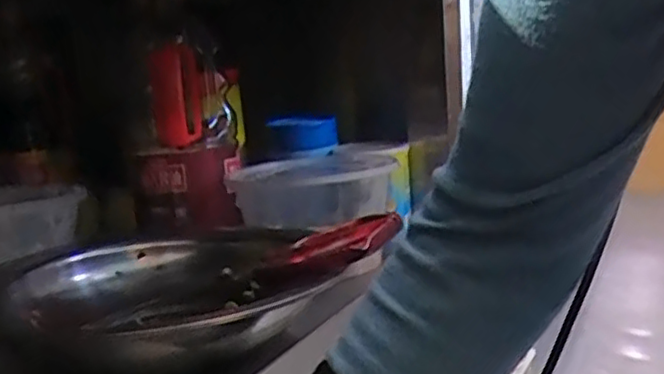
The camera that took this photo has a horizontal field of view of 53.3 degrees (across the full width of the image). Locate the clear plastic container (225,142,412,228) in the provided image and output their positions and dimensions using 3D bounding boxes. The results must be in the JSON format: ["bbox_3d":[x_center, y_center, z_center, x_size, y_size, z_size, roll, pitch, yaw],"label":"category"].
[{"bbox_3d":[-0.006,0.001,0.706,0.173,0.071,0.142,-3,8,9],"label":"clear plastic container"}]

